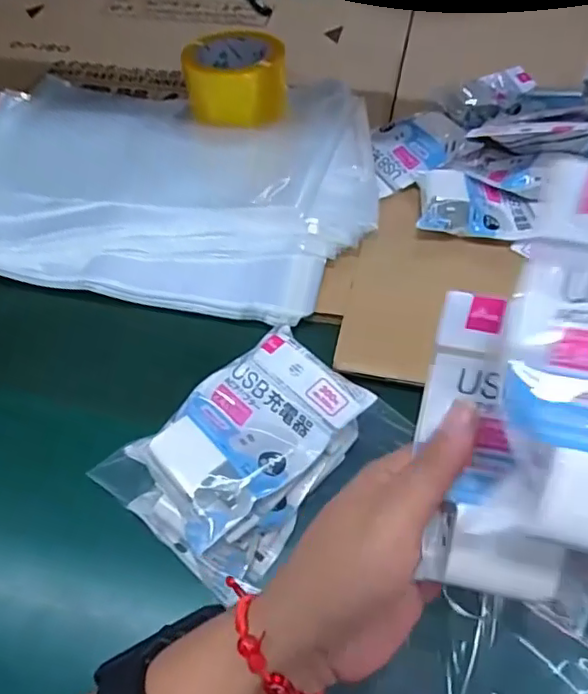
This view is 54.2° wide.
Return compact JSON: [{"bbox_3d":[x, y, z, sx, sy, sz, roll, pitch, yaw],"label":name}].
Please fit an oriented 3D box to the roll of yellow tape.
[{"bbox_3d":[-0.062,-0.297,0.629,0.110,0.061,0.093,-2,54,1],"label":"roll of yellow tape"}]

